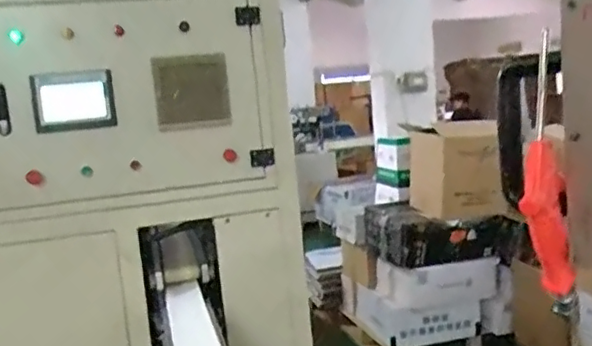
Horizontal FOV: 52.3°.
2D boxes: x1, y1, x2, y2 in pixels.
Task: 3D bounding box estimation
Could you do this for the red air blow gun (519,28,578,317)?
[{"bbox_3d":[0.205,0.010,0.490,0.030,0.227,0.072,-1,7,29],"label":"red air blow gun"}]

